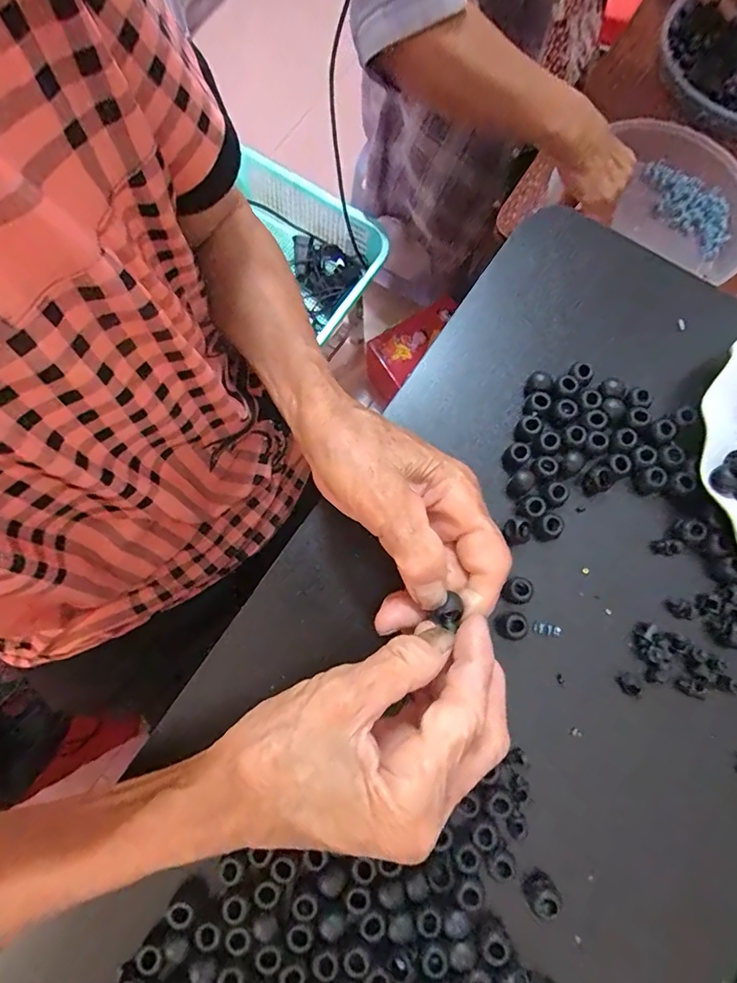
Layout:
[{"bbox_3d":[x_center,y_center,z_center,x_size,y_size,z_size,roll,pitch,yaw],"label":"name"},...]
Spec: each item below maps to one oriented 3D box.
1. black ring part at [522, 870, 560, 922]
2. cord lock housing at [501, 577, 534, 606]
[{"bbox_3d":[0.086,0.201,0.240,0.015,0.013,0.014,0,77,1],"label":"black ring part"},{"bbox_3d":[0.083,0.056,0.271,0.015,0.011,0.014,7,77,2],"label":"cord lock housing"}]

